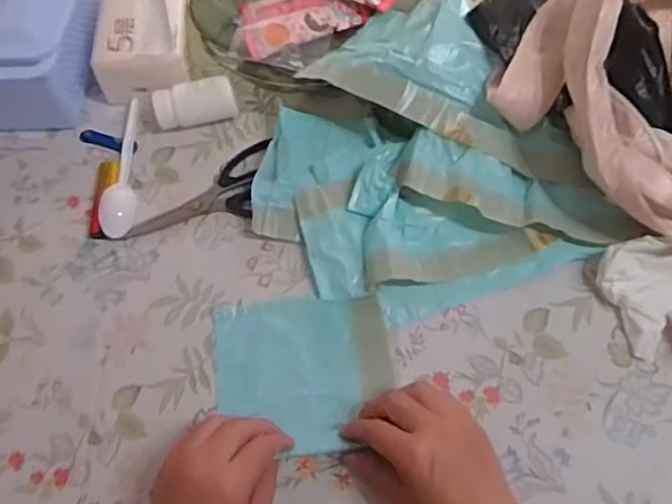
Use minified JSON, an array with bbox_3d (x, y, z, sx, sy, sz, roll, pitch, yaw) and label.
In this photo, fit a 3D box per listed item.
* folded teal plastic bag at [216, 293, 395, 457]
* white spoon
[{"bbox_3d":[-0.027,0.095,0.527,0.142,0.020,0.129,-5,63,1],"label":"folded teal plastic bag"},{"bbox_3d":[-0.204,-0.084,0.630,0.029,0.017,0.156,-2,63,3],"label":"white spoon"}]

